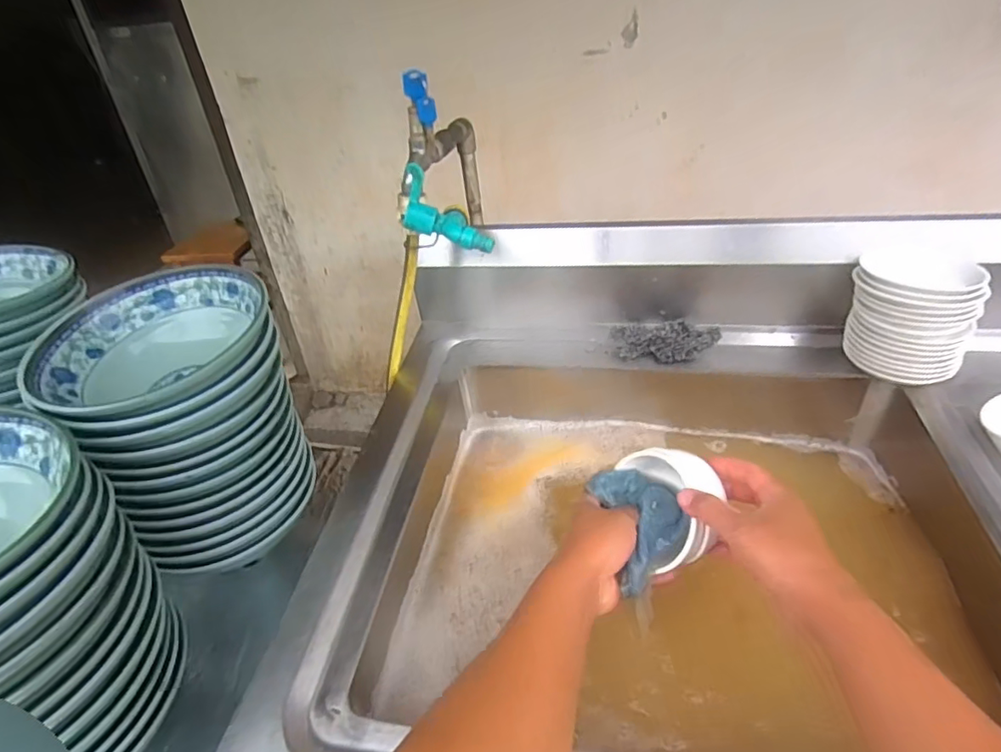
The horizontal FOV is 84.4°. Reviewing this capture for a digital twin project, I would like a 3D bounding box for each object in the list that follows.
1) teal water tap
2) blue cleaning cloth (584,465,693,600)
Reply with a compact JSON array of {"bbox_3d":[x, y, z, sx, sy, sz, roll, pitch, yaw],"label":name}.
[{"bbox_3d":[-0.056,-0.156,0.548,0.115,0.049,0.029,37,47,10],"label":"teal water tap"},{"bbox_3d":[0.132,0.137,0.519,0.072,0.046,0.100,-12,36,-10],"label":"blue cleaning cloth"}]

